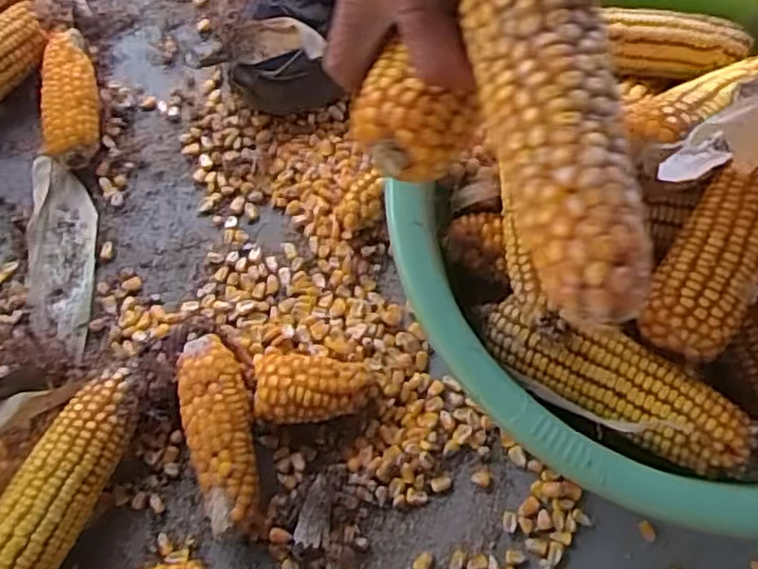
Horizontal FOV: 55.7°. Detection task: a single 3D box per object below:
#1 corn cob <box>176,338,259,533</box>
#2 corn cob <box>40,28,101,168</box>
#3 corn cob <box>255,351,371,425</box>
[{"bbox_3d":[-0.095,0.087,0.432,0.039,0.038,0.111,-11,70,-4],"label":"corn cob"},{"bbox_3d":[-0.223,-0.137,0.523,0.038,0.033,0.115,-12,70,-4],"label":"corn cob"},{"bbox_3d":[-0.042,0.063,0.440,0.069,0.037,0.046,7,70,3],"label":"corn cob"}]

